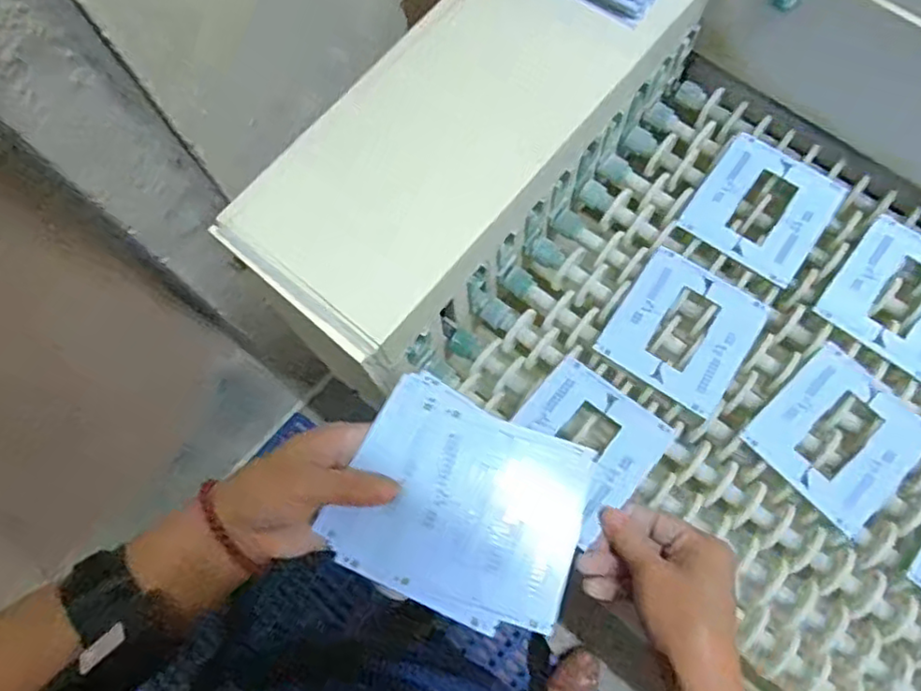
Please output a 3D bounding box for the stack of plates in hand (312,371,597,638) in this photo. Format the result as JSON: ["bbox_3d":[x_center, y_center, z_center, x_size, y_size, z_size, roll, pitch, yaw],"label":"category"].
[{"bbox_3d":[0.003,0.095,0.377,0.139,0.009,0.119,24,77,8],"label":"stack of plates in hand"}]

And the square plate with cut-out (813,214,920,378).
[{"bbox_3d":[0.355,-0.039,0.504,0.103,0.006,0.107,38,79,11],"label":"square plate with cut-out"}]

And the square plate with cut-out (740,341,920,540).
[{"bbox_3d":[0.285,0.068,0.475,0.110,0.007,0.103,-42,77,-12],"label":"square plate with cut-out"}]

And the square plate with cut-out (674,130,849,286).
[{"bbox_3d":[0.253,-0.115,0.531,0.101,0.006,0.108,34,78,12],"label":"square plate with cut-out"}]

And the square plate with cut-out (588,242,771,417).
[{"bbox_3d":[0.176,-0.014,0.500,0.102,0.008,0.108,33,78,10],"label":"square plate with cut-out"}]

